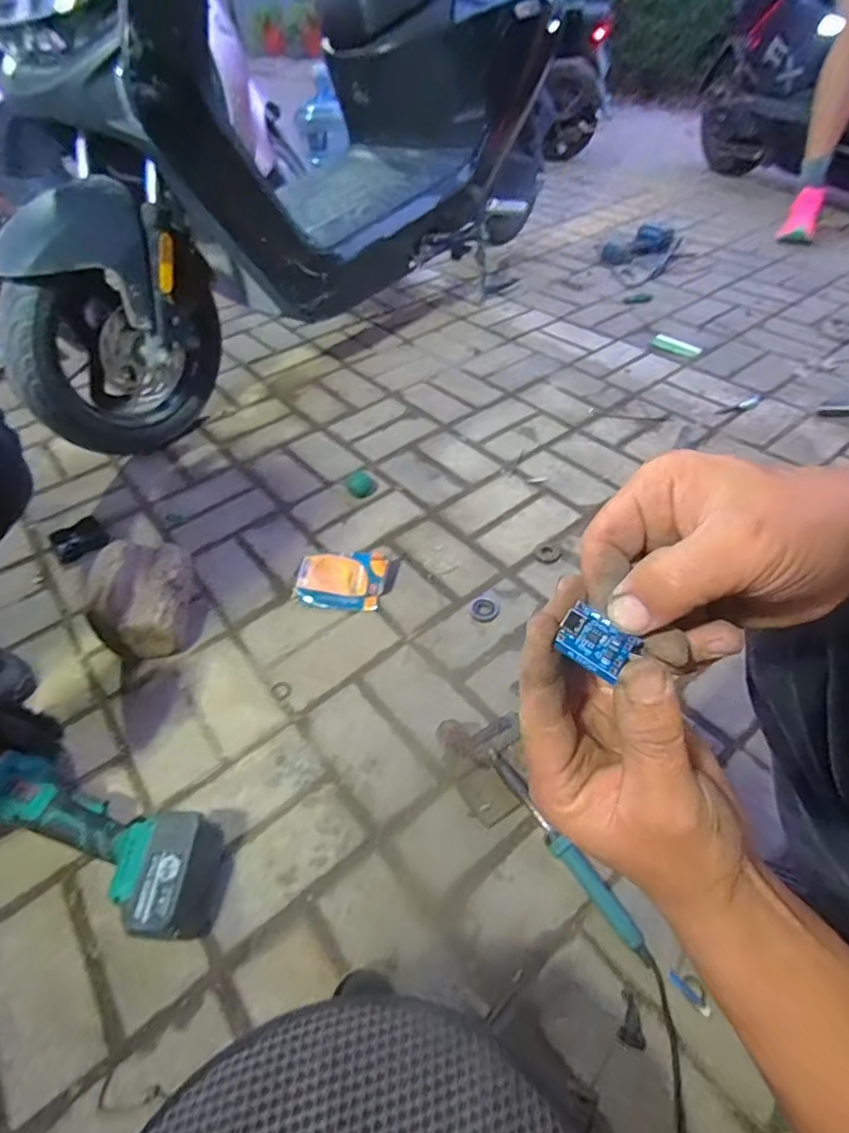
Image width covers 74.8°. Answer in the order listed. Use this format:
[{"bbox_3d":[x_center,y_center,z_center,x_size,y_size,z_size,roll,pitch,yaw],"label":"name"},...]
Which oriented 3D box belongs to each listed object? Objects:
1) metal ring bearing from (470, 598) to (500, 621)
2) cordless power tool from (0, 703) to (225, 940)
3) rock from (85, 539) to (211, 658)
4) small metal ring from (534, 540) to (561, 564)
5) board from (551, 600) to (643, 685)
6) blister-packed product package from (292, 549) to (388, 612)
[{"bbox_3d":[0.093,0.068,0.858,0.043,0.011,0.051,2,46,6],"label":"metal ring bearing"},{"bbox_3d":[-0.384,0.285,0.641,0.367,0.094,0.114,21,52,22],"label":"cordless power tool"},{"bbox_3d":[-0.419,0.048,0.844,0.121,0.132,0.153,-9,47,-4],"label":"rock"},{"bbox_3d":[0.206,-0.023,0.933,0.045,0.008,0.045,-2,46,2],"label":"small metal ring"},{"bbox_3d":[0.064,0.028,0.206,0.025,0.004,0.020,33,85,9],"label":"board"},{"bbox_3d":[-0.134,0.017,0.912,0.138,0.029,0.123,3,46,7],"label":"blister-packed product package"}]

